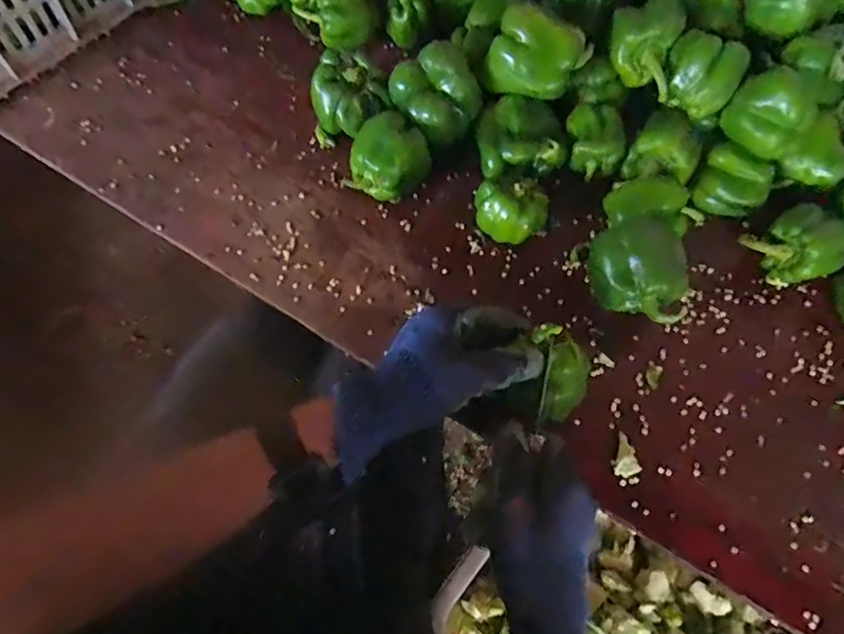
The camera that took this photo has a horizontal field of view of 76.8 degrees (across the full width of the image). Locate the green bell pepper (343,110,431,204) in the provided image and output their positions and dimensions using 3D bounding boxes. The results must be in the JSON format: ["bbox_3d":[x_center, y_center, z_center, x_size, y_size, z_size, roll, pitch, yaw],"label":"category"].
[{"bbox_3d":[-0.034,-0.148,0.510,0.073,0.073,0.059,21,67,9],"label":"green bell pepper"}]

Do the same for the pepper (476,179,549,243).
[{"bbox_3d":[0.085,-0.098,0.503,0.065,0.051,0.055,-2,65,-1],"label":"pepper"}]

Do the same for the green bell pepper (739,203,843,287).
[{"bbox_3d":[0.337,-0.061,0.482,0.078,0.059,0.063,-19,67,-9],"label":"green bell pepper"}]

